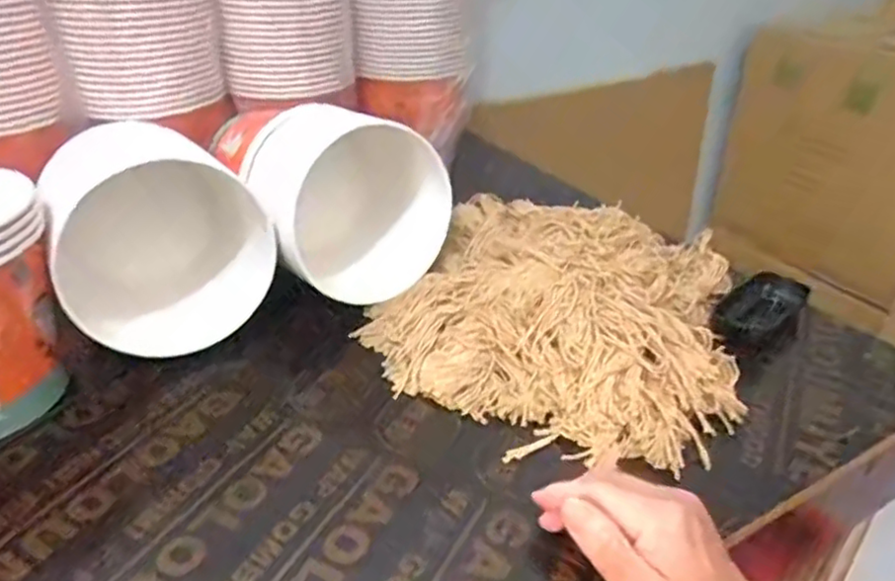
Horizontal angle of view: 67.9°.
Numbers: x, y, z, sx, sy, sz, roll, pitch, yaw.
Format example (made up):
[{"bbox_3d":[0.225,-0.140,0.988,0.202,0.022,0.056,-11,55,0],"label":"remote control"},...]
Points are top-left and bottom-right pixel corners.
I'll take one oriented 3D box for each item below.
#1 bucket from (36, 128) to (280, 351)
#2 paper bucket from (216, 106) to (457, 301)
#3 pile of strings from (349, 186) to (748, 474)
[{"bbox_3d":[-0.250,-0.041,0.584,0.164,0.161,0.165,-16,34,-23],"label":"bucket"},{"bbox_3d":[-0.114,-0.101,0.666,0.170,0.168,0.214,-18,35,-26],"label":"paper bucket"},{"bbox_3d":[0.096,0.012,0.593,0.311,0.071,0.299,12,34,20],"label":"pile of strings"}]

